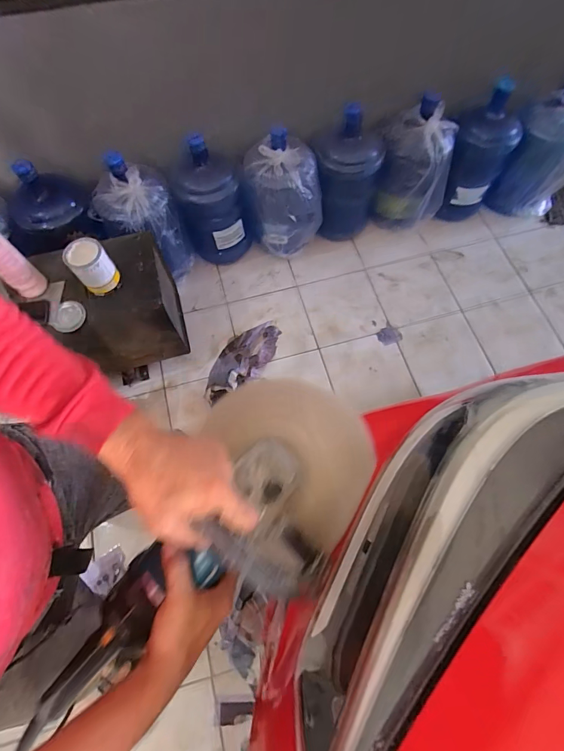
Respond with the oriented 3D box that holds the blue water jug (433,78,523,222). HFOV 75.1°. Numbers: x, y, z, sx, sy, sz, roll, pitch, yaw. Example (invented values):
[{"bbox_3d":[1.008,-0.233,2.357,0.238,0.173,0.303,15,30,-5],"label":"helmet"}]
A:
[{"bbox_3d":[0.755,-0.851,1.454,0.227,0.471,0.238,30,72,13],"label":"blue water jug"}]

